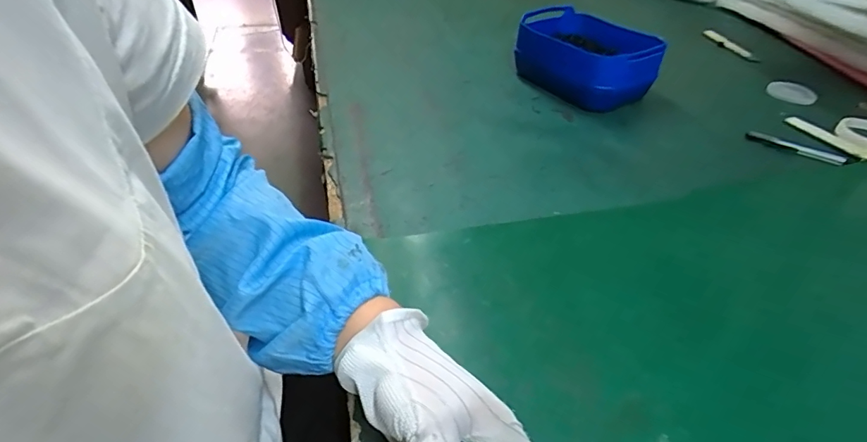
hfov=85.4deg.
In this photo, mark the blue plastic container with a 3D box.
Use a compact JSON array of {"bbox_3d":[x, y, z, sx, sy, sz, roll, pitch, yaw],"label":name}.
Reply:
[{"bbox_3d":[0.225,-0.250,0.715,0.210,0.084,0.146,35,49,29],"label":"blue plastic container"}]

